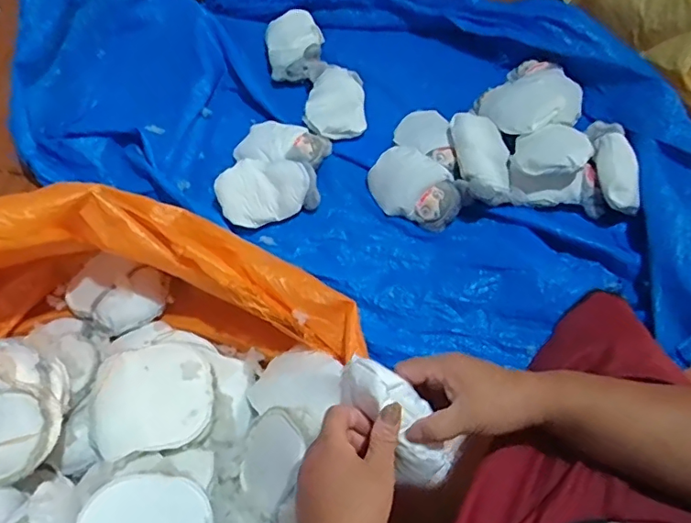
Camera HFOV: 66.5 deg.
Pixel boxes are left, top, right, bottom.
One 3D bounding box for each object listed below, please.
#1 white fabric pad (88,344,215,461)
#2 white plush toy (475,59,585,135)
[{"bbox_3d":[-0.268,0.187,0.729,0.163,0.019,0.141,-11,60,-3],"label":"white fabric pad"},{"bbox_3d":[0.376,-0.333,1.052,0.217,0.073,0.173,-41,66,-18],"label":"white plush toy"}]

